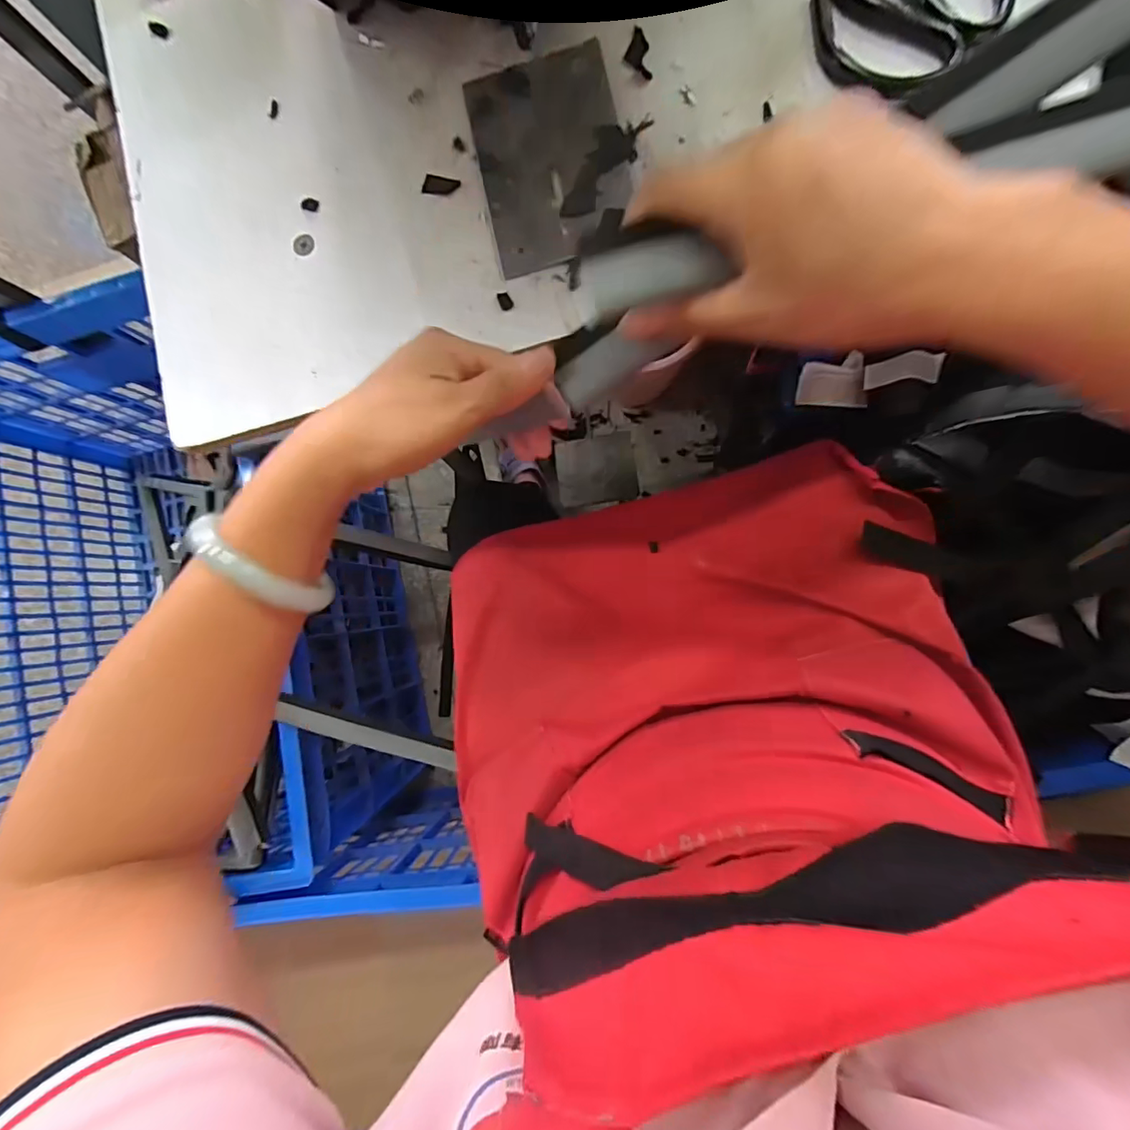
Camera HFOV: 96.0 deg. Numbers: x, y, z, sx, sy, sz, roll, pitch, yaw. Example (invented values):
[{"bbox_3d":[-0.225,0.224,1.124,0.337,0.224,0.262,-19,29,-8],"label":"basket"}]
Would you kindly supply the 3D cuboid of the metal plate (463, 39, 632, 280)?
[{"bbox_3d":[-0.009,-0.265,0.329,0.092,0.004,0.140,-13,86,7],"label":"metal plate"}]

